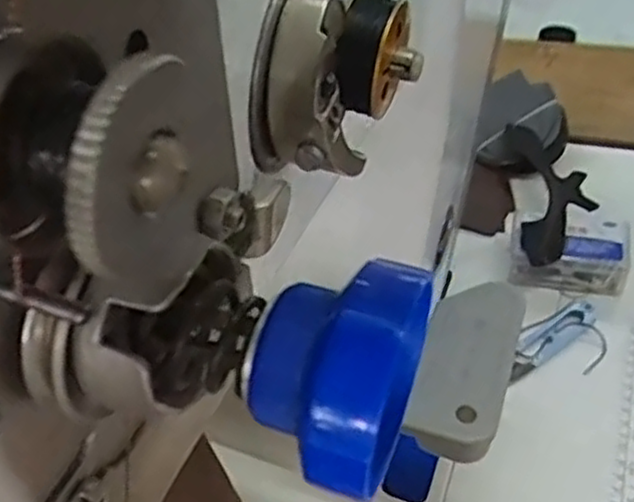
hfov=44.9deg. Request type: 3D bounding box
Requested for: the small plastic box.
[{"bbox_3d":[0.192,0.001,0.588,0.086,0.037,0.061,10,44,17],"label":"small plastic box"}]

